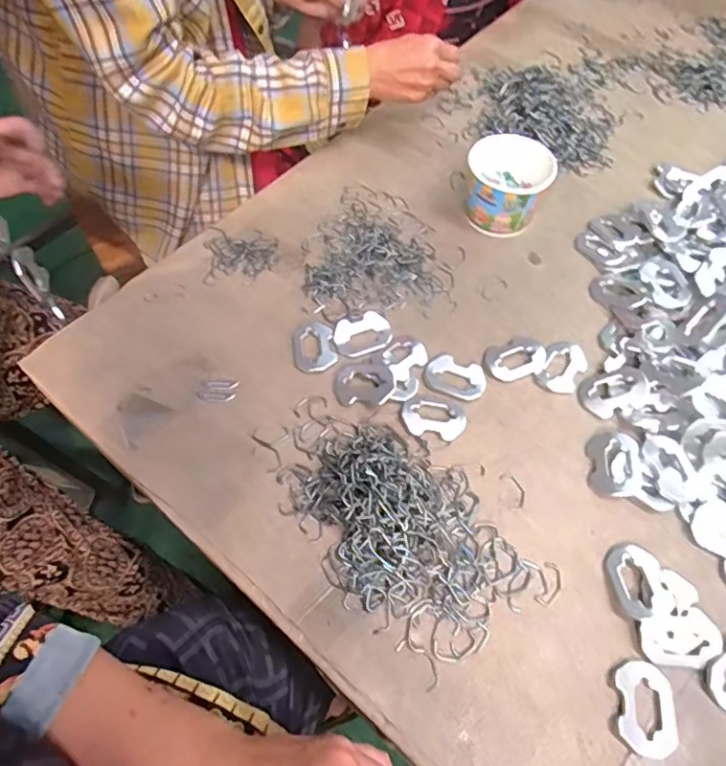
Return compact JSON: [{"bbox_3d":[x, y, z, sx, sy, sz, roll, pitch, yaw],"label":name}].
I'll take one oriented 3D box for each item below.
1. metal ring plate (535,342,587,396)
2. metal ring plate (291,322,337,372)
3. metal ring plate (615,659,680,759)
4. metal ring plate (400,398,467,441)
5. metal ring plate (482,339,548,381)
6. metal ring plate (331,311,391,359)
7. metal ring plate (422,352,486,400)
[{"bbox_3d":[0.205,-0.018,0.558,0.042,0.004,0.067,25,62,14],"label":"metal ring plate"},{"bbox_3d":[-0.051,-0.039,0.556,0.043,0.004,0.062,-11,60,-7],"label":"metal ring plate"},{"bbox_3d":[0.205,0.236,0.398,0.041,0.007,0.060,4,59,2],"label":"metal ring plate"},{"bbox_3d":[0.068,0.032,0.521,0.061,0.004,0.041,10,60,5],"label":"metal ring plate"},{"bbox_3d":[0.156,-0.024,0.556,0.065,0.004,0.045,-24,62,-15],"label":"metal ring plate"},{"bbox_3d":[0.000,-0.050,0.564,0.060,0.004,0.047,-21,62,-13],"label":"metal ring plate"},{"bbox_3d":[0.093,-0.006,0.547,0.060,0.004,0.046,21,61,11],"label":"metal ring plate"}]

